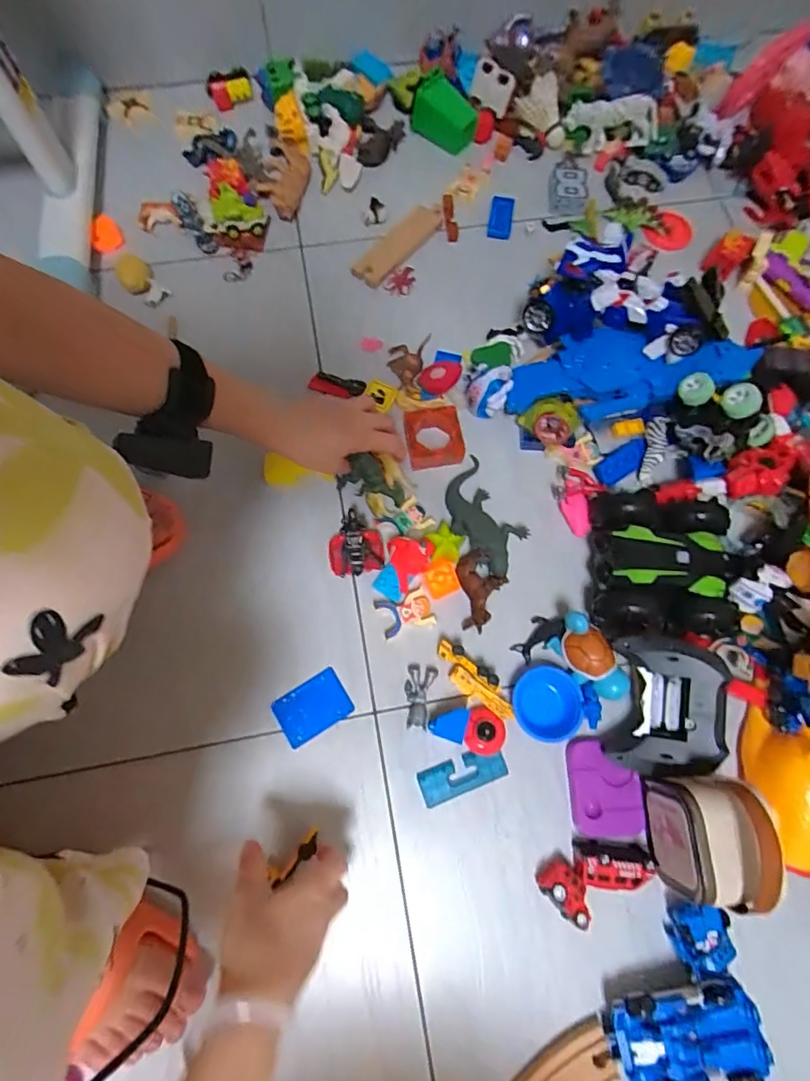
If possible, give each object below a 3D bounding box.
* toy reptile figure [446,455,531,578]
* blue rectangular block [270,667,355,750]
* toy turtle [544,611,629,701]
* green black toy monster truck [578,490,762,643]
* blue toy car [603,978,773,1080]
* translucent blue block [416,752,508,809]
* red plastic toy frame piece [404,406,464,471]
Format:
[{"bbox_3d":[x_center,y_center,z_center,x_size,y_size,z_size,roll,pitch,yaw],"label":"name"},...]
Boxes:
[{"bbox_3d":[0.083,-0.026,0.546,0.073,0.024,0.127,-29,77,-10],"label":"toy reptile figure"},{"bbox_3d":[-0.091,0.165,0.503,0.070,0.004,0.051,-30,77,-10],"label":"blue rectangular block"},{"bbox_3d":[0.181,0.114,0.497,0.045,0.051,0.091,-35,78,-11],"label":"toy turtle"},{"bbox_3d":[0.260,0.024,0.520,0.137,0.059,0.146,0,74,-2],"label":"green black toy monster truck"},{"bbox_3d":[0.222,0.395,0.411,0.113,0.042,0.064,-12,74,-6],"label":"blue toy car"},{"bbox_3d":[0.054,0.221,0.481,0.082,0.010,0.032,-20,75,-8],"label":"translucent blue block"},{"bbox_3d":[0.033,-0.116,0.576,0.062,0.017,0.064,-6,74,-4],"label":"red plastic toy frame piece"}]

